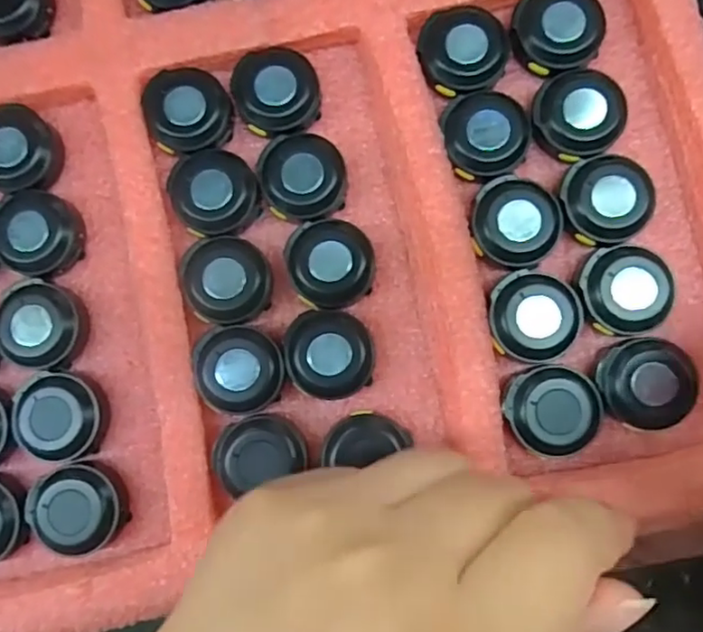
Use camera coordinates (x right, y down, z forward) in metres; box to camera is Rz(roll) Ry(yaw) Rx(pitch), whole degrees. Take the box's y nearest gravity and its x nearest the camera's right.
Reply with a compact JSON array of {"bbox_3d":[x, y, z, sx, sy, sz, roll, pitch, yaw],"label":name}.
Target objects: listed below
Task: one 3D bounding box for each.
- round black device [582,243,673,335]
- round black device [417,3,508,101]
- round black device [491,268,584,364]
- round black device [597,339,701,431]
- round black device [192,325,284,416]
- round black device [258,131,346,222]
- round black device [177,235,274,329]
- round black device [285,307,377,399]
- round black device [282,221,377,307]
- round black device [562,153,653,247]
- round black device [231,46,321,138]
[{"bbox_3d":[0.090,-0.008,0.203,0.028,0.012,0.029,0,85,3],"label":"round black device"},{"bbox_3d":[0.038,-0.091,0.212,0.029,0.011,0.029,3,86,3],"label":"round black device"},{"bbox_3d":[0.061,0.000,0.204,0.029,0.011,0.030,0,85,3],"label":"round black device"},{"bbox_3d":[0.096,0.022,0.201,0.028,0.013,0.028,0,85,3],"label":"round black device"},{"bbox_3d":[-0.038,0.018,0.207,0.030,0.013,0.028,0,85,3],"label":"round black device"},{"bbox_3d":[-0.017,-0.048,0.212,0.029,0.012,0.029,0,85,3],"label":"round black device"},{"bbox_3d":[-0.043,-0.012,0.209,0.030,0.014,0.029,0,85,3],"label":"round black device"},{"bbox_3d":[-0.007,0.013,0.206,0.028,0.012,0.029,0,85,3],"label":"round black device"},{"bbox_3d":[-0.007,-0.018,0.209,0.029,0.012,0.030,0,85,3],"label":"round black device"},{"bbox_3d":[0.085,-0.038,0.206,0.029,0.012,0.028,0,85,3],"label":"round black device"},{"bbox_3d":[-0.026,-0.078,0.214,0.029,0.013,0.031,0,85,3],"label":"round black device"}]

